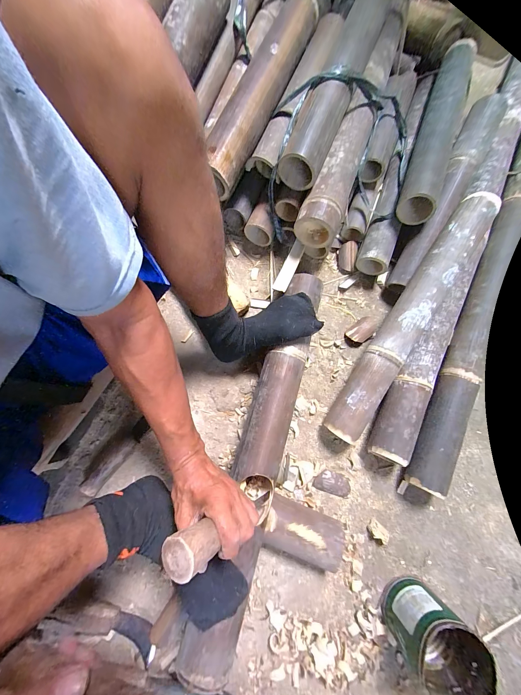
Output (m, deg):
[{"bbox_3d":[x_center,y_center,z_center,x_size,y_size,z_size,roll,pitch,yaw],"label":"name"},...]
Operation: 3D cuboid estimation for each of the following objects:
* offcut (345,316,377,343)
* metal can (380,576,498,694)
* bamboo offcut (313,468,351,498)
[{"bbox_3d":[0.228,-0.039,0.570,0.067,0.022,0.041,-37,77,-7],"label":"offcut"},{"bbox_3d":[0.266,0.449,0.395,0.099,0.121,0.107,0,73,1],"label":"metal can"},{"bbox_3d":[0.141,0.267,0.503,0.068,0.012,0.040,17,77,7],"label":"bamboo offcut"}]

